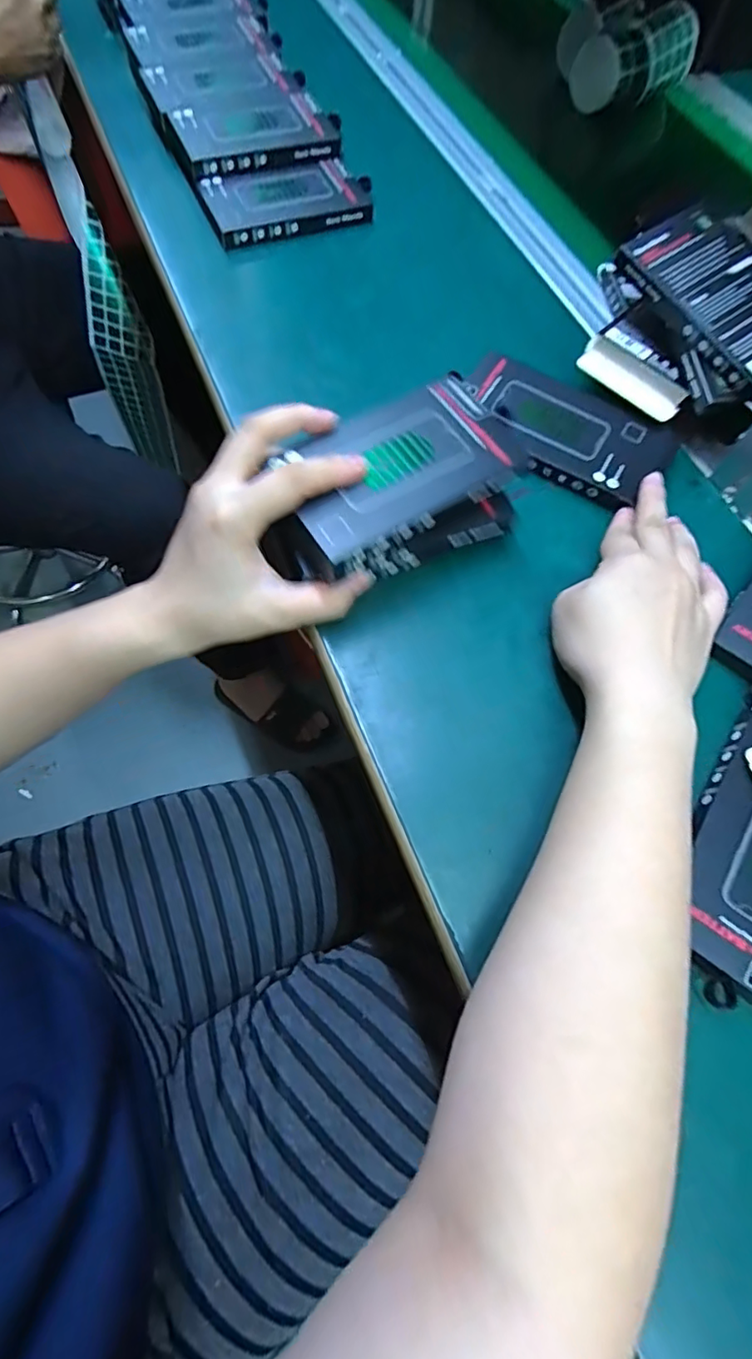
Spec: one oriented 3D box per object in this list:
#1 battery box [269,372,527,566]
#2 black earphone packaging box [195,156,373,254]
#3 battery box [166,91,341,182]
[{"bbox_3d":[0.013,-0.120,0.307,0.133,0.012,0.073,-33,73,-13],"label":"battery box"},{"bbox_3d":[-0.073,-0.408,0.475,0.137,0.022,0.073,-20,70,-9],"label":"black earphone packaging box"},{"bbox_3d":[-0.106,-0.485,0.490,0.140,0.021,0.095,-18,69,-12],"label":"battery box"}]

